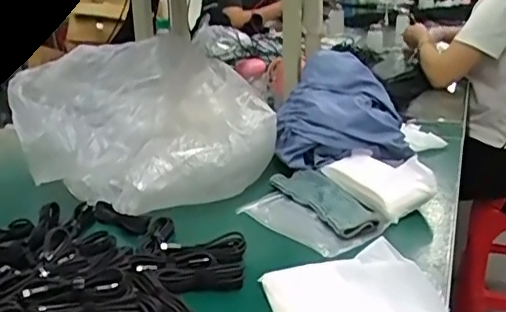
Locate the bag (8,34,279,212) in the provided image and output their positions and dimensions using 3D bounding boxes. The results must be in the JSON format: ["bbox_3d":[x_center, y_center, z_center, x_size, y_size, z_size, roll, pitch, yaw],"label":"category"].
[{"bbox_3d":[-0.183,-0.050,0.976,0.378,0.209,0.349,-13,23,-28],"label":"bag"}]

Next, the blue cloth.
[{"bbox_3d":[0.157,-0.081,1.038,0.228,0.186,0.190,2,21,10],"label":"blue cloth"}]

